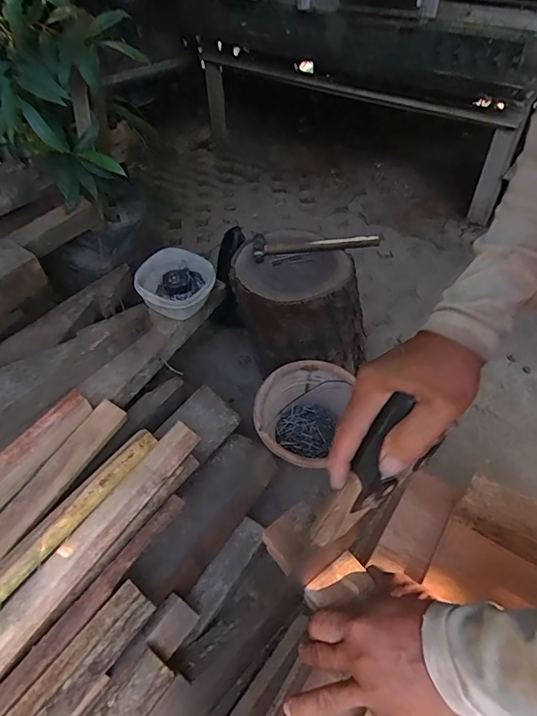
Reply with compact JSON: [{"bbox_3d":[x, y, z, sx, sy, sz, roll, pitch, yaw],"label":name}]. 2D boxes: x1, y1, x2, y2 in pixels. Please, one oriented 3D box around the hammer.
[{"bbox_3d":[0.107,-0.261,1.022,0.277,0.031,0.071,-6,47,-1],"label":"hammer"}]

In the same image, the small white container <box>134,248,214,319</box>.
[{"bbox_3d":[-0.213,-0.173,1.051,0.176,0.081,0.151,-34,56,-24],"label":"small white container"}]

